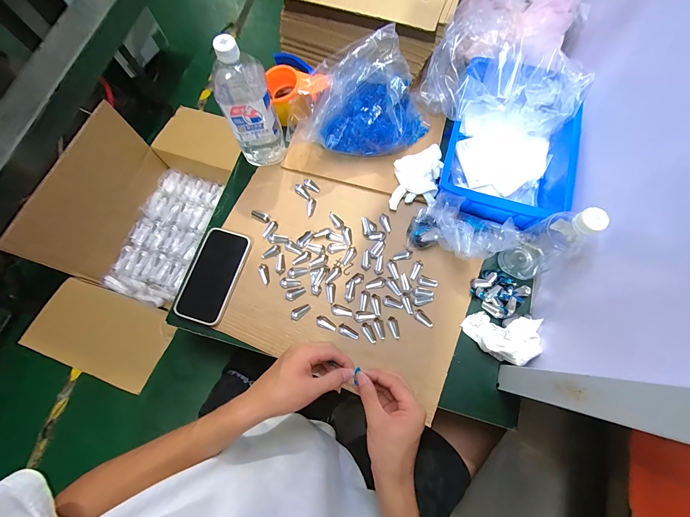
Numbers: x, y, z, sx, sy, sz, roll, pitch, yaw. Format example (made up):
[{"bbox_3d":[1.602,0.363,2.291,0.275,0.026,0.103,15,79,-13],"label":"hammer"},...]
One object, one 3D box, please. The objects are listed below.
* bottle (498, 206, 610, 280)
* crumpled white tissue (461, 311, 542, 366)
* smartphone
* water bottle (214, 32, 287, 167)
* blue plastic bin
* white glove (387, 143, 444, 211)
[{"bbox_3d":[0.320,-0.018,0.469,0.073,0.197,0.067,-17,75,-4],"label":"bottle"},{"bbox_3d":[0.256,0.129,0.497,0.108,0.038,0.073,10,75,4],"label":"crumpled white tissue"},{"bbox_3d":[-0.234,0.029,0.539,0.086,0.016,0.165,16,75,5],"label":"smartphone"},{"bbox_3d":[-0.164,-0.257,0.511,0.081,0.224,0.088,-22,75,-5],"label":"water bottle"},{"bbox_3d":[0.308,-0.214,0.560,0.222,0.102,0.295,15,75,5],"label":"blue plastic bin"},{"bbox_3d":[0.137,-0.162,0.577,0.084,0.034,0.136,8,75,3],"label":"white glove"}]

